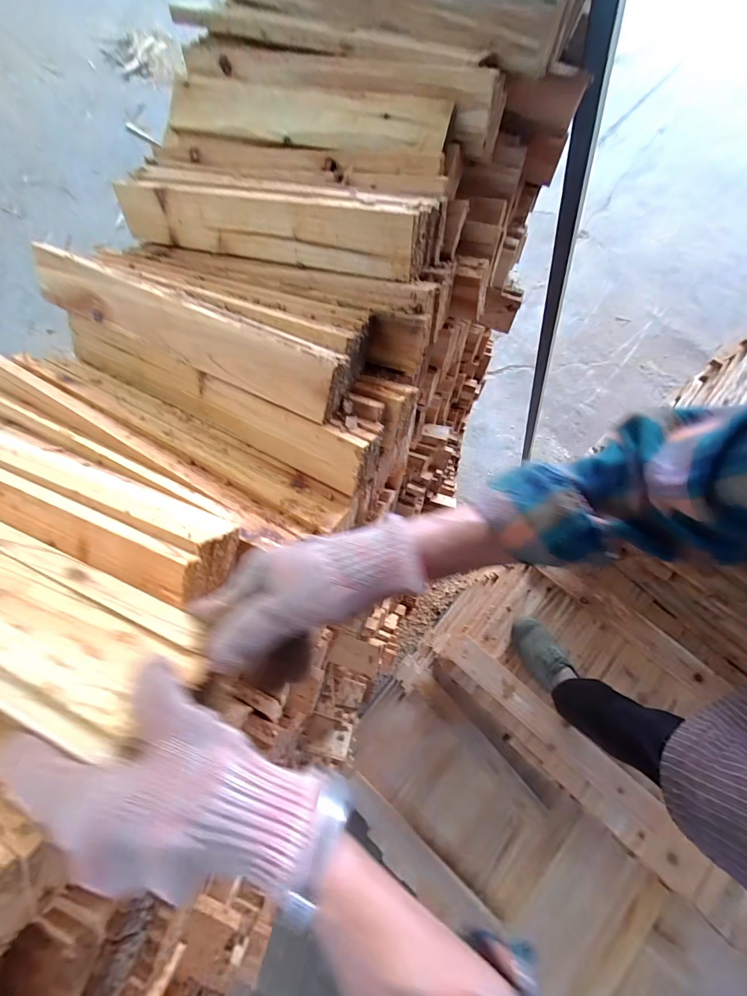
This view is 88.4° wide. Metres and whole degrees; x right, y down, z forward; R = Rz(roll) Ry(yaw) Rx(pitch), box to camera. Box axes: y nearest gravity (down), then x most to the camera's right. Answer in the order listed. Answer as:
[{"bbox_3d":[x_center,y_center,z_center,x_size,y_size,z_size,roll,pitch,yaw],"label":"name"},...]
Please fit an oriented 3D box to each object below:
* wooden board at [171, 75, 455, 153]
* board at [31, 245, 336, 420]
[{"bbox_3d":[-0.108,-0.551,0.551,0.442,0.020,0.073,22,100,17],"label":"wooden board"},{"bbox_3d":[-0.254,-0.217,0.485,0.459,0.071,0.012,25,32,12],"label":"board"}]

